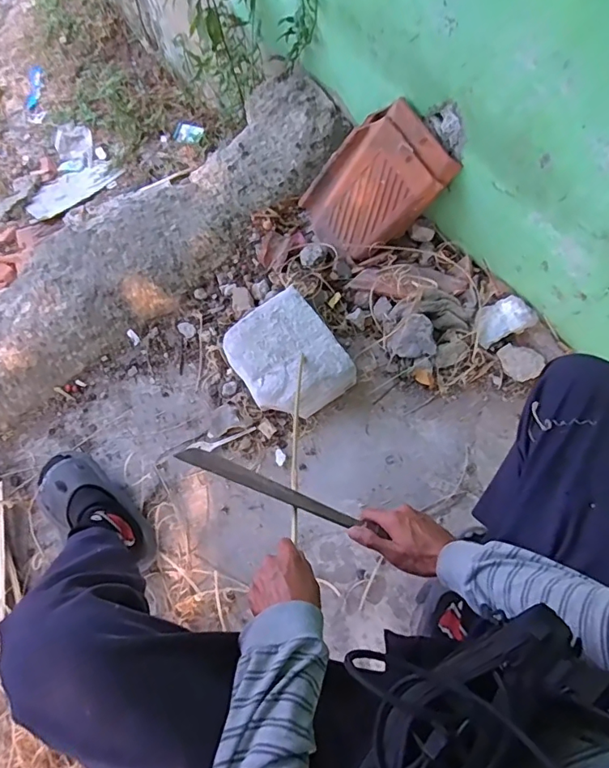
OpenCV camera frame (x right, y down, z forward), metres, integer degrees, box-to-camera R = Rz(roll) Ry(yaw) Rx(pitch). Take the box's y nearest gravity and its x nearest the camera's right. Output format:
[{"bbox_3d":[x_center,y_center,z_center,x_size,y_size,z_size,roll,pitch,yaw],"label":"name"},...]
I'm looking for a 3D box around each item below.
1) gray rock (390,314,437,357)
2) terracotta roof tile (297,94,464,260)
[{"bbox_3d":[0.218,-0.095,0.998,0.087,0.036,0.087,-16,99,17],"label":"gray rock"},{"bbox_3d":[0.134,-0.407,1.015,0.220,0.319,0.052,53,46,2],"label":"terracotta roof tile"}]

